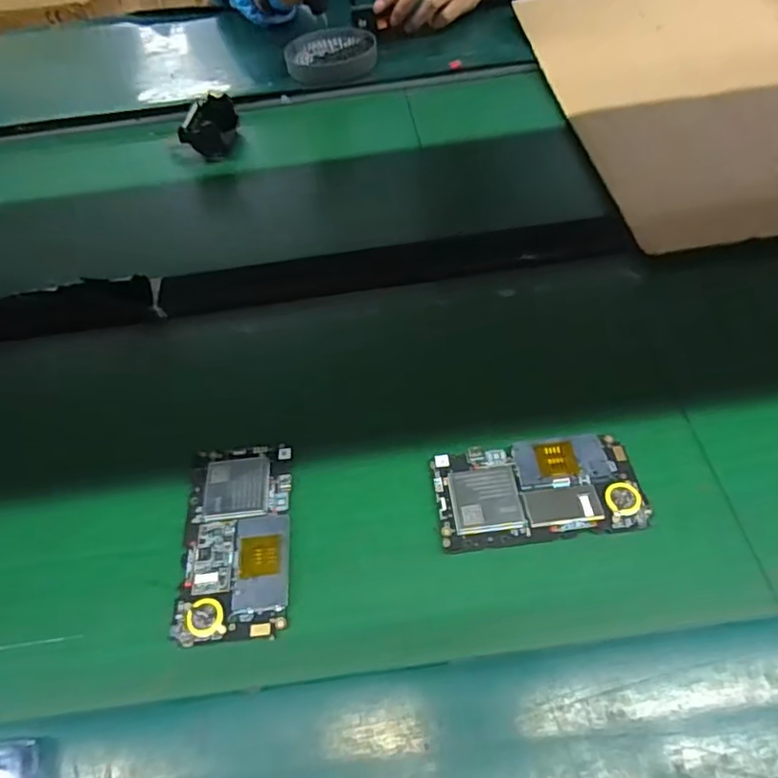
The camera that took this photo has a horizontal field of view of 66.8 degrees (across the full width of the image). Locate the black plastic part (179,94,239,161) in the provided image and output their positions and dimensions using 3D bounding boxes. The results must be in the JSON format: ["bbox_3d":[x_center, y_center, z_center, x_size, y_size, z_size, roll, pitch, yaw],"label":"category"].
[{"bbox_3d":[-0.198,-0.290,0.653,0.047,0.039,0.067,-2,51,6],"label":"black plastic part"}]

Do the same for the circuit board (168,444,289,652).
[{"bbox_3d":[-0.094,0.091,0.367,0.065,0.006,0.123,-7,50,3],"label":"circuit board"}]

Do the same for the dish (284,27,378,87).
[{"bbox_3d":[-0.074,-0.427,0.754,0.112,0.033,0.092,-14,50,-3],"label":"dish"}]

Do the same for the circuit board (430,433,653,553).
[{"bbox_3d":[0.092,0.062,0.368,0.123,0.008,0.066,-8,50,2],"label":"circuit board"}]

